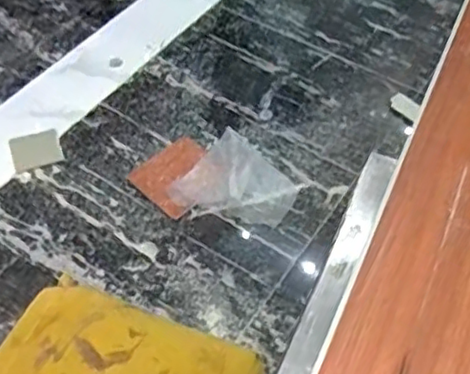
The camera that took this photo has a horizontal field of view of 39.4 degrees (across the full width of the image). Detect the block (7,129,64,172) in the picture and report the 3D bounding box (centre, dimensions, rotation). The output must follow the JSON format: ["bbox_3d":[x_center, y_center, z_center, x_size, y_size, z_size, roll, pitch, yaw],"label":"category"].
[{"bbox_3d":[-0.288,-0.055,0.951,0.069,0.006,0.064,-17,53,-15],"label":"block"}]

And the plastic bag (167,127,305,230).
[{"bbox_3d":[0.009,-0.008,0.908,0.150,0.029,0.152,29,55,21],"label":"plastic bag"}]

